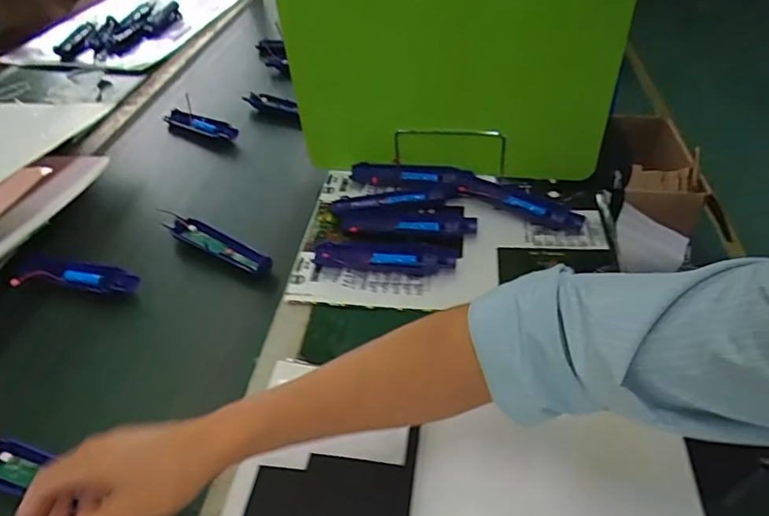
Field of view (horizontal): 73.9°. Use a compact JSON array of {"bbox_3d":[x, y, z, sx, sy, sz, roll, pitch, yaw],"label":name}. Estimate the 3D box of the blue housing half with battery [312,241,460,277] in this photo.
[{"bbox_3d":[-0.001,0.001,0.607,0.163,0.019,0.035,5,45,9],"label":"blue housing half with battery"}]

